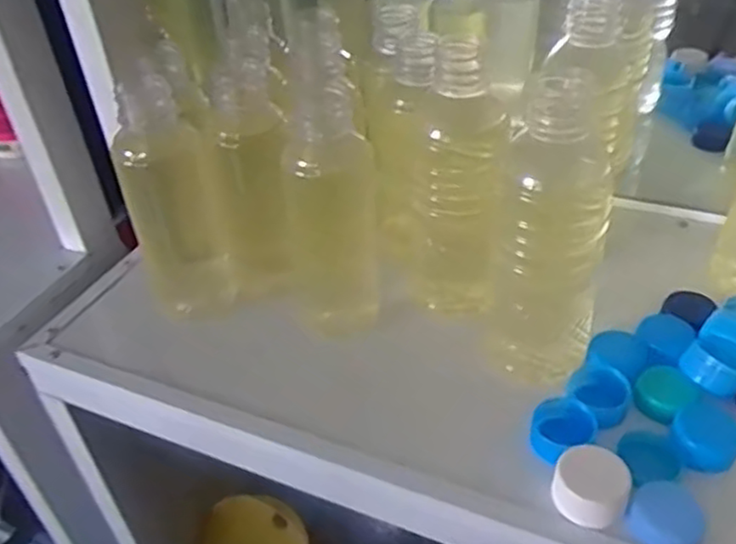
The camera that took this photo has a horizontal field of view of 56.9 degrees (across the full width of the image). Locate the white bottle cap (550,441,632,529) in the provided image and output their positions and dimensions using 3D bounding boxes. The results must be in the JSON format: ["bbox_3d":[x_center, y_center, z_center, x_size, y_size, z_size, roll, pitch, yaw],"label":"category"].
[{"bbox_3d":[0.103,0.100,0.314,0.033,0.022,0.031,-3,38,2],"label":"white bottle cap"}]

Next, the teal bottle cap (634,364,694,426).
[{"bbox_3d":[0.157,0.064,0.361,0.026,0.009,0.032,28,48,34],"label":"teal bottle cap"}]

